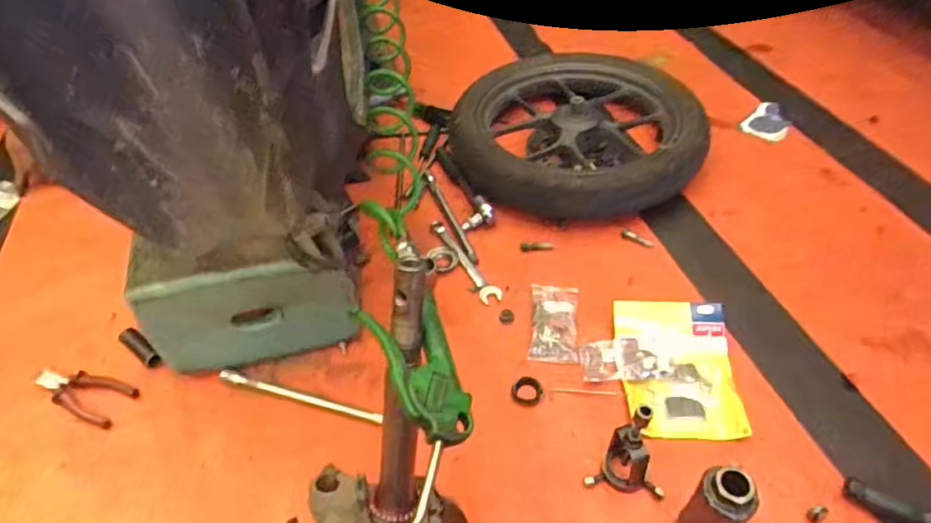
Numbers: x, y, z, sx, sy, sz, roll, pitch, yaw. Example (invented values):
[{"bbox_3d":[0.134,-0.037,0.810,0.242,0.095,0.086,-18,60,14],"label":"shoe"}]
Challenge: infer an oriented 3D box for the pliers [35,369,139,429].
[{"bbox_3d":[-0.525,0.176,0.771,0.139,0.019,0.063,16,51,18],"label":"pliers"}]

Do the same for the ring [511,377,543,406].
[{"bbox_3d":[0.082,0.171,0.745,0.040,0.007,0.041,-2,48,2],"label":"ring"}]

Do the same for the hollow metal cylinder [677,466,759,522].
[{"bbox_3d":[0.245,0.256,0.554,0.055,0.149,0.047,33,58,29],"label":"hollow metal cylinder"}]

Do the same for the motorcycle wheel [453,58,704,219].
[{"bbox_3d":[0.198,-0.236,1.042,0.419,0.086,0.353,-11,48,-6],"label":"motorcycle wheel"}]

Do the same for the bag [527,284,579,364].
[{"bbox_3d":[0.130,0.083,0.813,0.067,0.017,0.136,3,48,7],"label":"bag"}]

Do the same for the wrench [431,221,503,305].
[{"bbox_3d":[-0.001,-0.004,0.918,0.032,0.013,0.197,-22,50,-15],"label":"wrench"}]

